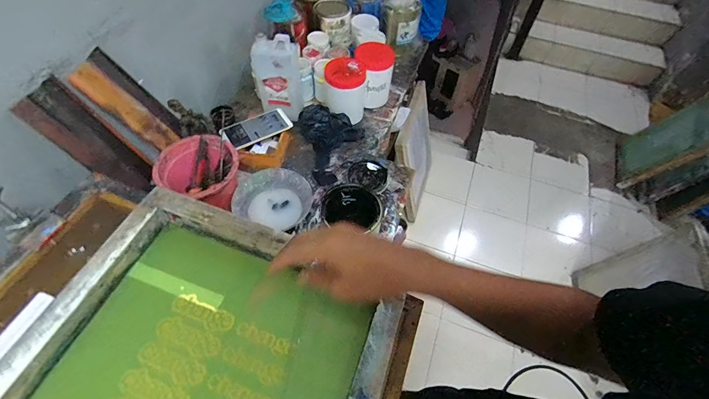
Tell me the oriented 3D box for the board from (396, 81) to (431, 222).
[{"bbox_3d":[0.294,-0.212,1.548,0.044,0.535,0.432,8,57,25],"label":"board"}]

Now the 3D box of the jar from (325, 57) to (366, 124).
[{"bbox_3d":[-0.021,-0.274,0.860,0.097,0.140,0.094,1,56,-2],"label":"jar"}]

